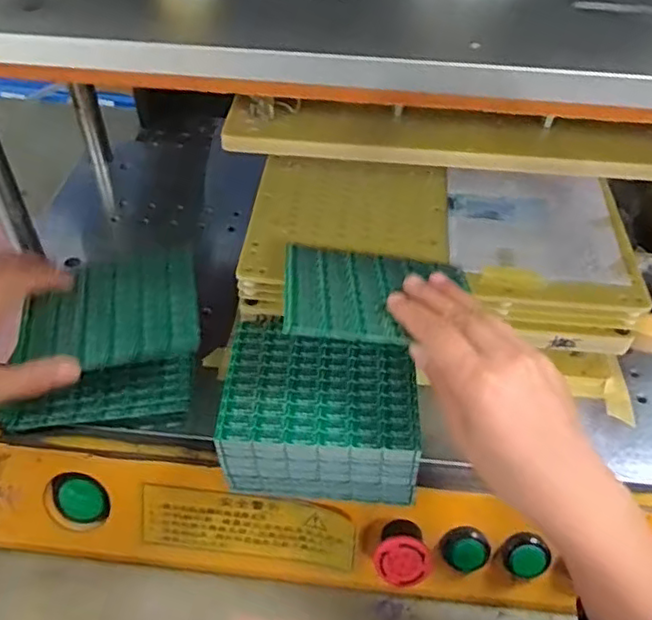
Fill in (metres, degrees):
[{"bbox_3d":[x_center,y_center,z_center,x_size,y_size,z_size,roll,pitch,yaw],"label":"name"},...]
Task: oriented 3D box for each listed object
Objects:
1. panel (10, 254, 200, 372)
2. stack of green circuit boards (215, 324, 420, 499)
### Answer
[{"bbox_3d":[-0.154,-0.001,0.456,0.120,0.011,0.096,-8,48,-9],"label":"panel"},{"bbox_3d":[-0.003,0.070,0.437,0.126,0.060,0.098,3,47,1],"label":"stack of green circuit boards"}]

